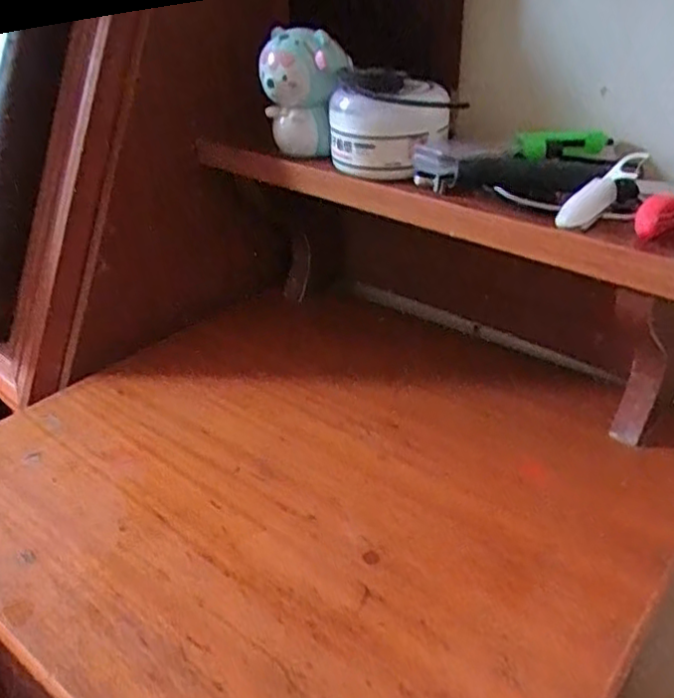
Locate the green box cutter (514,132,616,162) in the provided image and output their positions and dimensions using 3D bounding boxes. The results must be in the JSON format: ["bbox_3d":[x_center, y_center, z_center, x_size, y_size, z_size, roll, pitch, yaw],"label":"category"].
[{"bbox_3d":[0.168,-0.155,0.517,0.091,0.011,0.031,-11,58,-23],"label":"green box cutter"}]

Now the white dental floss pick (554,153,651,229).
[{"bbox_3d":[0.170,-0.101,0.433,0.075,0.015,0.013,-41,40,-7],"label":"white dental floss pick"}]

